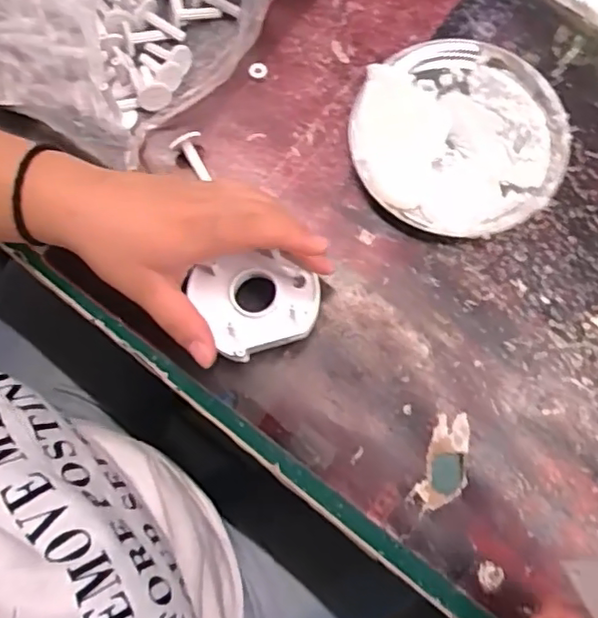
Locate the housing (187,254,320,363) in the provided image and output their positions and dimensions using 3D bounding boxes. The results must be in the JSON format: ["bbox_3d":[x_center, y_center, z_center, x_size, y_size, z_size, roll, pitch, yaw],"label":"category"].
[{"bbox_3d":[-0.022,-0.003,0.346,0.063,0.021,0.055,-23,77,-4],"label":"housing"}]

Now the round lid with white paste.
[{"bbox_3d":[0.097,-0.108,0.380,0.126,0.016,0.126,0,76,1],"label":"round lid with white paste"}]

